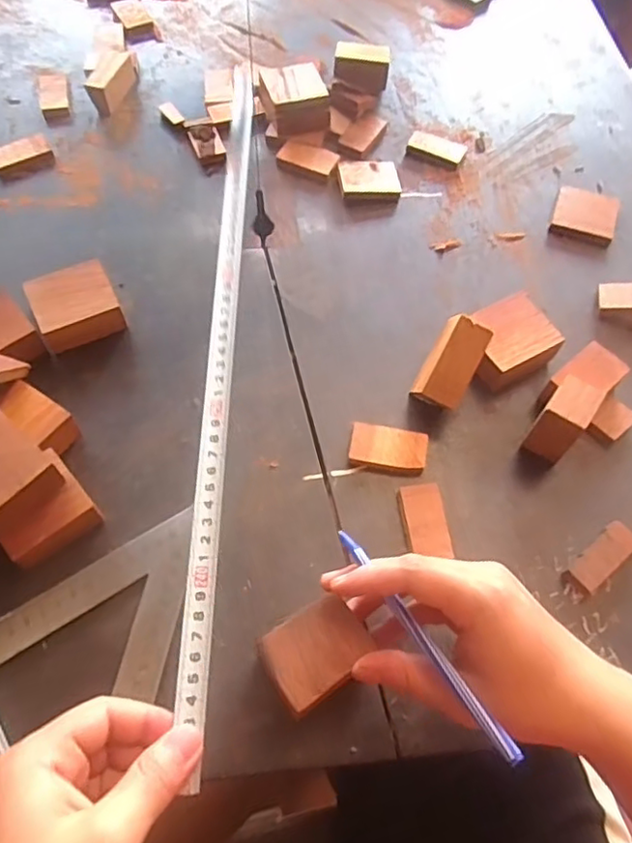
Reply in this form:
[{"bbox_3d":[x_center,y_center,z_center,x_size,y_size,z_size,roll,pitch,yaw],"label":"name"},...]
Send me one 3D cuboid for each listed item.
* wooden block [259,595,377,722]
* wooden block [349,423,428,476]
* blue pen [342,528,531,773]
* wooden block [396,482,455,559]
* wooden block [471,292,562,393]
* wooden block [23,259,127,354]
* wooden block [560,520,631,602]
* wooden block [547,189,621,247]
[{"bbox_3d":[0.000,0.123,0.335,0.055,0.008,0.043,-32,67,-19],"label":"wooden block"},{"bbox_3d":[0.052,0.020,0.450,0.054,0.012,0.031,11,61,3],"label":"wooden block"},{"bbox_3d":[0.054,0.109,0.318,0.008,0.004,0.138,-28,57,-17],"label":"blue pen"},{"bbox_3d":[0.074,0.068,0.424,0.029,0.009,0.050,-7,61,-7],"label":"wooden block"},{"bbox_3d":[0.149,-0.062,0.487,0.068,0.032,0.061,-23,64,-15],"label":"wooden block"},{"bbox_3d":[-0.189,-0.091,0.490,0.060,0.028,0.065,-23,64,-15],"label":"wooden block"},{"bbox_3d":[0.188,0.092,0.411,0.060,0.013,0.022,-35,68,-20],"label":"wooden block"},{"bbox_3d":[0.246,-0.190,0.571,0.056,0.012,0.058,16,61,6],"label":"wooden block"}]

